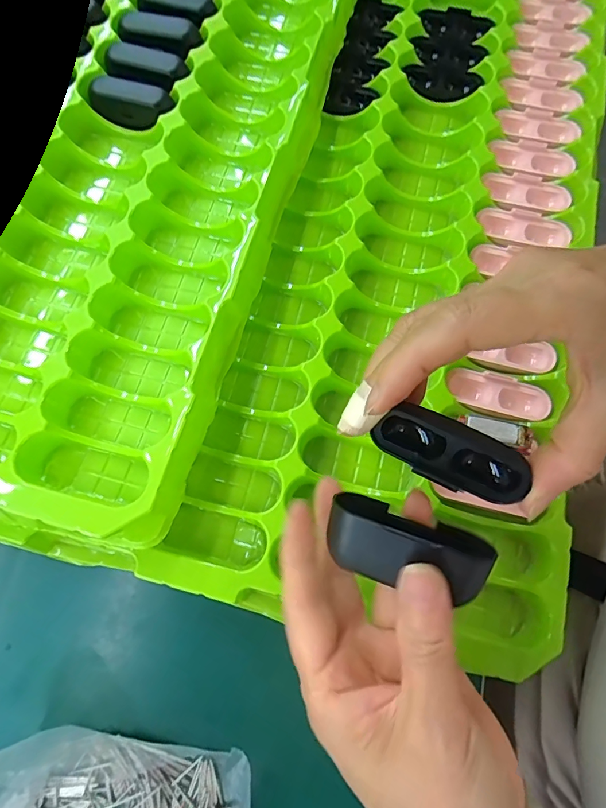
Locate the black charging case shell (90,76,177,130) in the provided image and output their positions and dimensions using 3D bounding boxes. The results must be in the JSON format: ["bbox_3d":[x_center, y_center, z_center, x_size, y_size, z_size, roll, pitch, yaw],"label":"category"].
[{"bbox_3d":[-0.118,-0.207,0.307,0.056,0.028,0.018,8,74,3],"label":"black charging case shell"}]

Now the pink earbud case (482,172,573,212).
[{"bbox_3d":[0.161,-0.152,0.317,0.060,0.007,0.027,9,73,4],"label":"pink earbud case"}]

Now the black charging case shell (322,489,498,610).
[{"bbox_3d":[0.041,0.056,0.173,0.059,0.024,0.029,19,74,7],"label":"black charging case shell"}]

